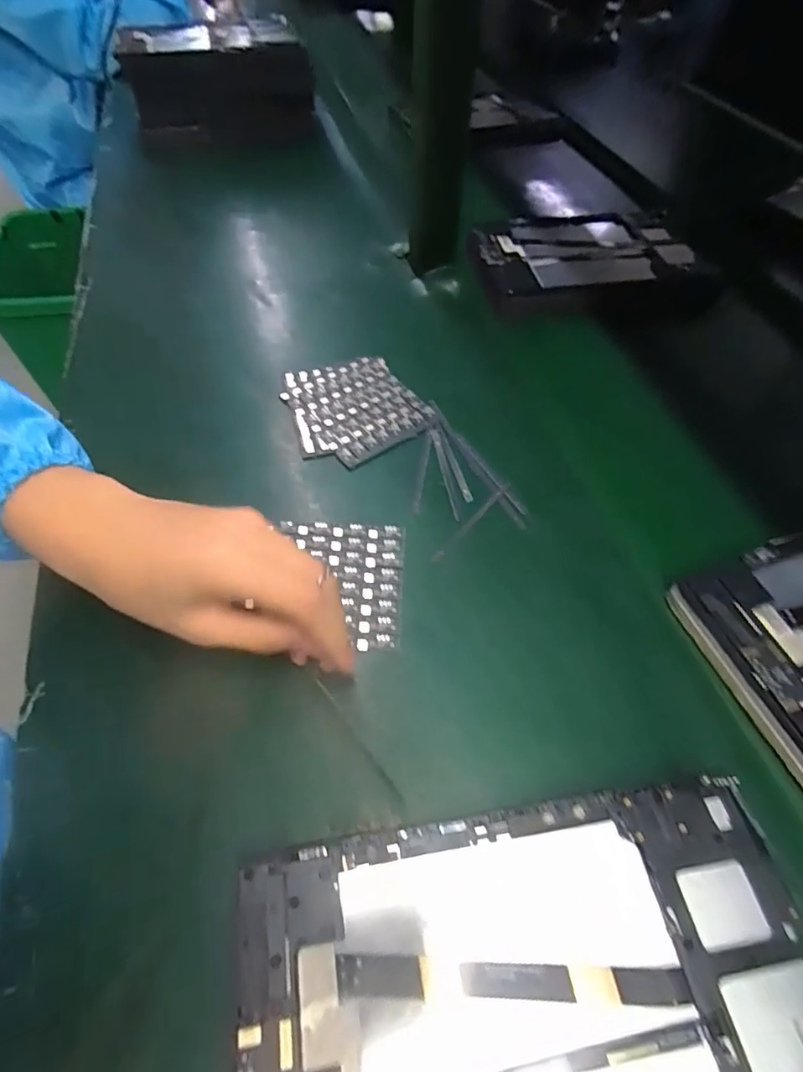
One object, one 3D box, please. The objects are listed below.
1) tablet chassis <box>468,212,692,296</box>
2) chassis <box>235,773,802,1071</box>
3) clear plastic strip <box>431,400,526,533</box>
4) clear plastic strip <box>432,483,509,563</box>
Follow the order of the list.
[{"bbox_3d":[0.201,-0.310,0.581,0.227,0.020,0.150,-7,56,-6],"label":"tablet chassis"},{"bbox_3d":[0.058,0.194,0.212,0.237,0.011,0.148,-7,54,-7],"label":"chassis"},{"bbox_3d":[0.060,-0.061,0.422,0.013,0.007,0.142,-23,59,-16],"label":"clear plastic strip"},{"bbox_3d":[0.051,-0.011,0.383,0.005,0.004,0.088,36,64,22],"label":"clear plastic strip"}]

